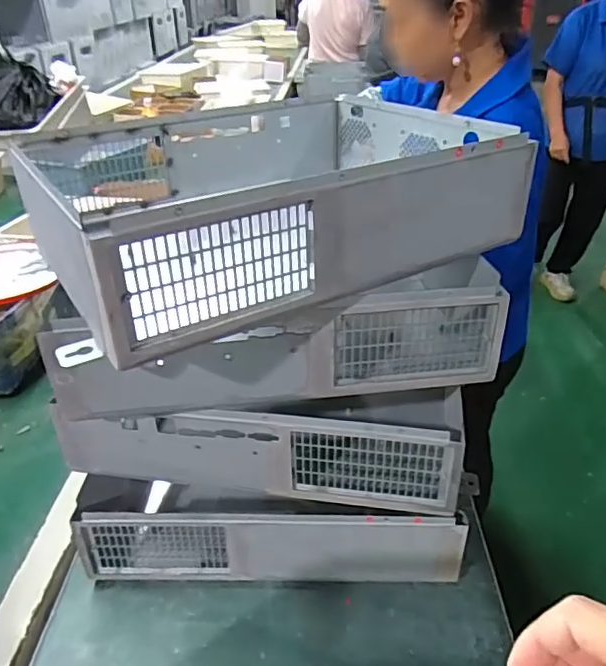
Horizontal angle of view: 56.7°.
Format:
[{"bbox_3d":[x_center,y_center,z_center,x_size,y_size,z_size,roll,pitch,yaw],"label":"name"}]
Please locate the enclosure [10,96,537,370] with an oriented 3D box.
[{"bbox_3d":[-0.036,-0.152,0.572,0.412,0.107,0.326,-19,38,-26],"label":"enclosure"}]

